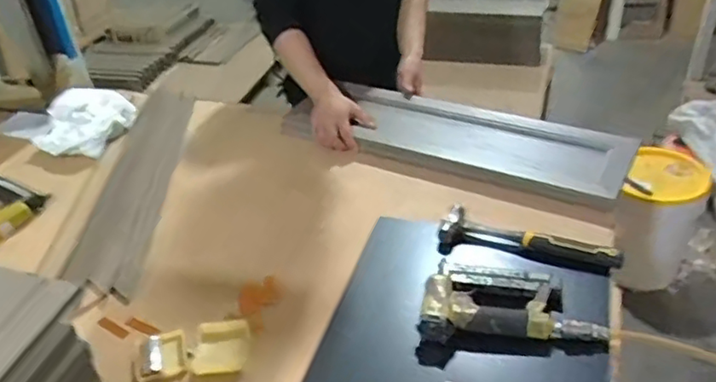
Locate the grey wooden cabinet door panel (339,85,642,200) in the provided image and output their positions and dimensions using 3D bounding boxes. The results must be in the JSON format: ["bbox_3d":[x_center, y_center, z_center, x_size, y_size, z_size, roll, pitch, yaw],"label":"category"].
[{"bbox_3d":[0.239,-0.113,1.227,0.563,0.039,0.208,16,41,25],"label":"grey wooden cabinet door panel"}]

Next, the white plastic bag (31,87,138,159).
[{"bbox_3d":[-0.613,-0.153,1.348,0.203,0.078,0.179,7,38,15],"label":"white plastic bag"}]

